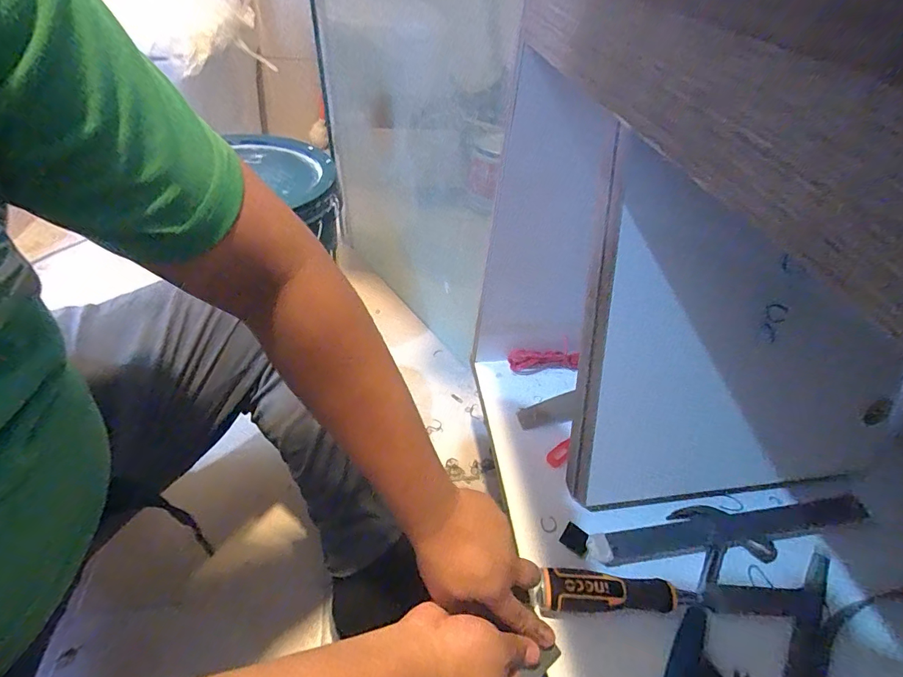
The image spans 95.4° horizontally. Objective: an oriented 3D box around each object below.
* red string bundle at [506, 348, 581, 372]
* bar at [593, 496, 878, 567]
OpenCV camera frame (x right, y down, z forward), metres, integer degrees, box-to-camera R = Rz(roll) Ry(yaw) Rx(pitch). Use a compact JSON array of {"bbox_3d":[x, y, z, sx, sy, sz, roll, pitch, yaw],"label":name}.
[{"bbox_3d":[0.140,0.034,0.625,0.104,0.033,0.021,3,45,-3],"label":"red string bundle"},{"bbox_3d":[0.319,0.211,0.459,0.301,0.025,0.031,-3,46,-9],"label":"bar"}]

